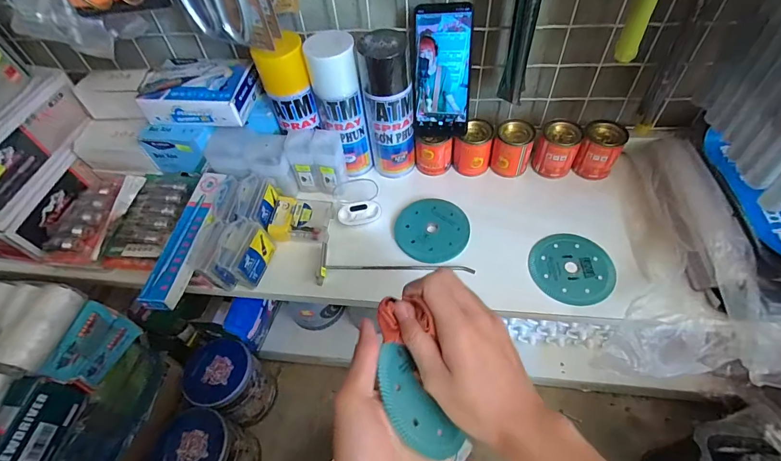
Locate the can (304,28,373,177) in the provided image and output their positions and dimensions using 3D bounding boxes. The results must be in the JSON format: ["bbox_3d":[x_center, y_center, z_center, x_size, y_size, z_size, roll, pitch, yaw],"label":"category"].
[{"bbox_3d":[-0.068,-0.167,0.534,0.065,0.199,0.062,-3,51,3],"label":"can"}]

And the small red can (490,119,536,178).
[{"bbox_3d":[0.179,-0.120,0.560,0.056,0.066,0.049,12,54,15],"label":"small red can"}]

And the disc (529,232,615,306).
[{"bbox_3d":[0.231,0.047,0.487,0.100,0.005,0.102,-3,55,4],"label":"disc"}]

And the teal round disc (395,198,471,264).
[{"bbox_3d":[0.058,-0.002,0.531,0.099,0.004,0.098,-2,59,4],"label":"teal round disc"}]

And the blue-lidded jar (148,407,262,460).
[{"bbox_3d":[-0.293,0.367,0.626,0.106,0.160,0.098,-3,51,3],"label":"blue-lidded jar"}]

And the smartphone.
[{"bbox_3d":[0.069,-0.208,0.506,0.076,0.161,0.014,1,28,6],"label":"smartphone"}]

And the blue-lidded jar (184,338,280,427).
[{"bbox_3d":[-0.290,0.285,0.704,0.113,0.161,0.111,-3,51,3],"label":"blue-lidded jar"}]

